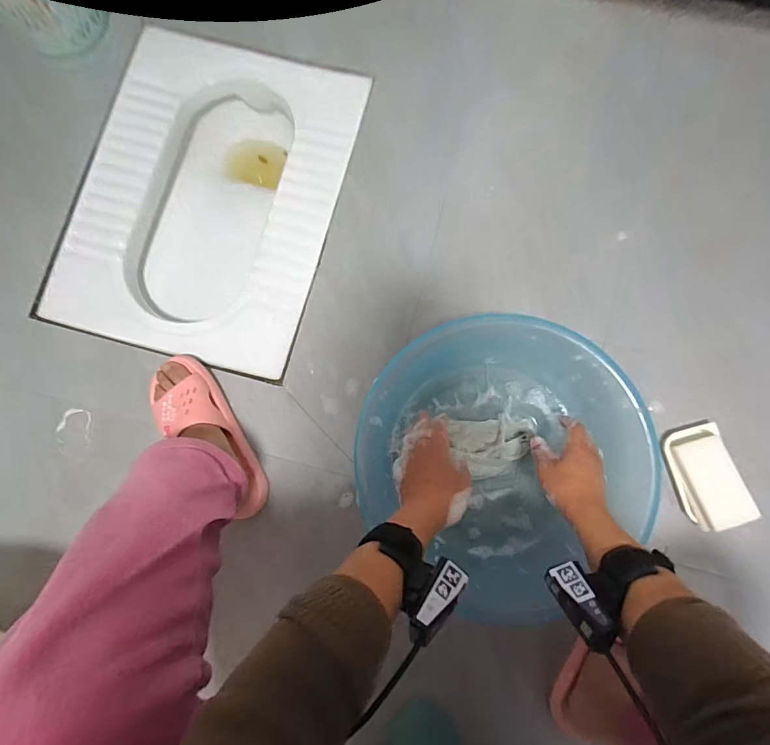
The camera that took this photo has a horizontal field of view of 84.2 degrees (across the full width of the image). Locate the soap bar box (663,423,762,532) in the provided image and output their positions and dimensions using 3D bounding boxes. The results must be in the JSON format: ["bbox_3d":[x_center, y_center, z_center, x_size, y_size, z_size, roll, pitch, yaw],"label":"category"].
[{"bbox_3d":[0.465,0.149,0.615,0.081,0.057,0.133,-15,83,0],"label":"soap bar box"}]

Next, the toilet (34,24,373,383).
[{"bbox_3d":[-0.294,-0.295,0.812,0.430,0.194,0.559,15,83,3],"label":"toilet"}]

